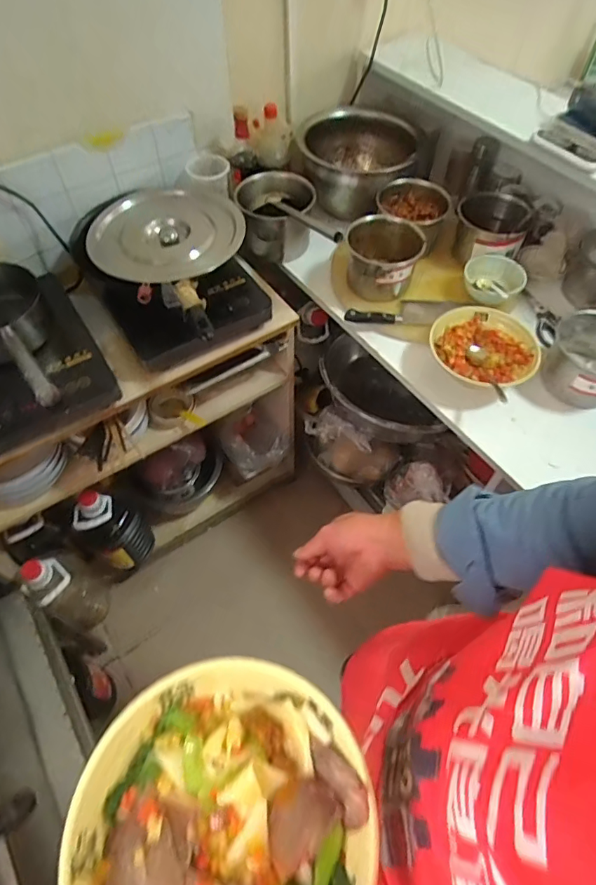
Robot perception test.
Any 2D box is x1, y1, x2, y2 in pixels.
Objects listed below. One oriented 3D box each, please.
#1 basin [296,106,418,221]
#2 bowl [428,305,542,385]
[{"bbox_3d":[0.130,-0.643,1.134,0.259,0.161,0.297,9,55,10],"label":"basin"},{"bbox_3d":[0.334,-0.161,0.895,0.182,0.077,0.172,-2,54,2],"label":"bowl"}]

